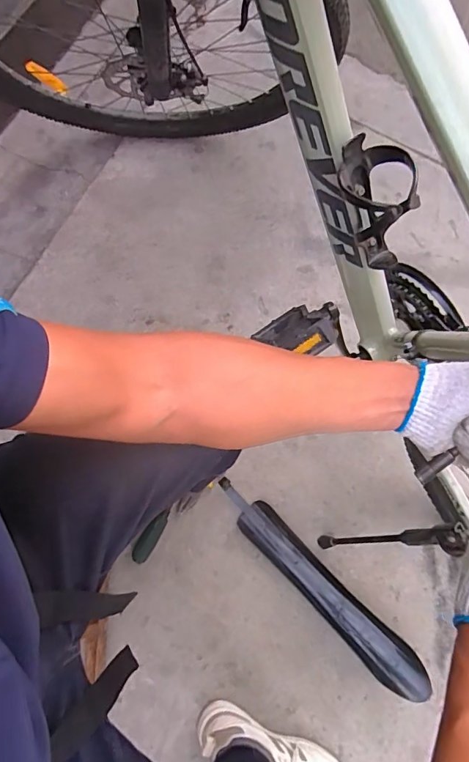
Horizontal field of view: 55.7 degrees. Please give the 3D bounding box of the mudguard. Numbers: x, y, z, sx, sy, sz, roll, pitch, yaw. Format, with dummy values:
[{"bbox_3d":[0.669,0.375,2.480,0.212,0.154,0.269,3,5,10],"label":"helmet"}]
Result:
[{"bbox_3d":[0.158,0.388,0.853,0.085,0.051,0.525,-44,81,-11],"label":"mudguard"}]

